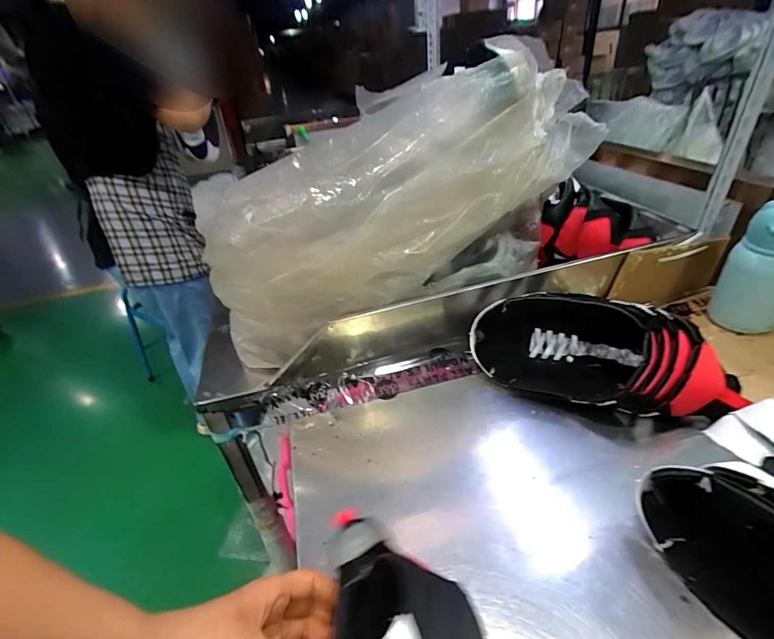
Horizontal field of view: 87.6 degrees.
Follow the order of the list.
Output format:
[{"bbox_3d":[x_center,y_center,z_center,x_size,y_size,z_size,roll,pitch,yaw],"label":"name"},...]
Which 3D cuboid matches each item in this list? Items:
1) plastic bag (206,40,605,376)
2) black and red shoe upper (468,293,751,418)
[{"bbox_3d":[0.024,-0.160,0.551,0.621,0.209,0.157,-32,37,-3],"label":"plastic bag"},{"bbox_3d":[0.256,0.040,0.506,0.287,0.117,0.135,-1,34,9],"label":"black and red shoe upper"}]

